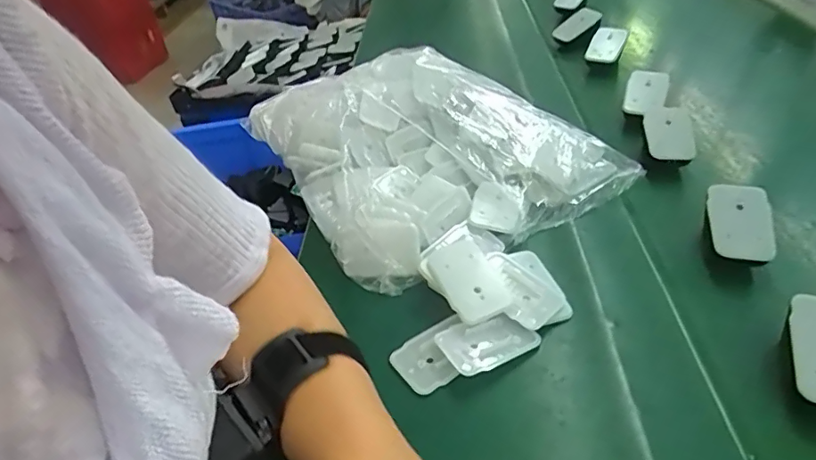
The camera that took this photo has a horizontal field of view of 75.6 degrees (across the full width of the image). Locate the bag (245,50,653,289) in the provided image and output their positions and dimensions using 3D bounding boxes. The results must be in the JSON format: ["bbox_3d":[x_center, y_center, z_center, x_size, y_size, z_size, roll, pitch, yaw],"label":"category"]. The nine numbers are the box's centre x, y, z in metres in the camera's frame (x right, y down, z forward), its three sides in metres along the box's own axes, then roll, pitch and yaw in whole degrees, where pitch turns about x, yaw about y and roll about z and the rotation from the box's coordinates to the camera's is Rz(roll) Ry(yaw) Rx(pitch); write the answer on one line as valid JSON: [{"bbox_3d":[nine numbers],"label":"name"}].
[{"bbox_3d":[0.007,-0.095,0.550,0.268,0.070,0.343,-25,43,-20],"label":"bag"}]

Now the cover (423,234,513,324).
[{"bbox_3d":[0.043,0.036,0.395,0.042,0.006,0.071,-25,50,-9],"label":"cover"}]

